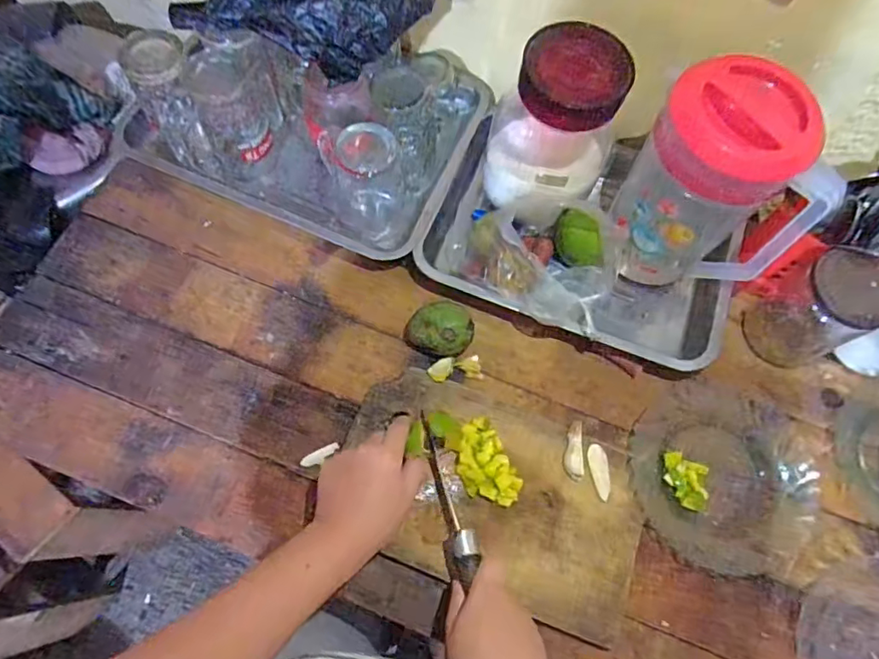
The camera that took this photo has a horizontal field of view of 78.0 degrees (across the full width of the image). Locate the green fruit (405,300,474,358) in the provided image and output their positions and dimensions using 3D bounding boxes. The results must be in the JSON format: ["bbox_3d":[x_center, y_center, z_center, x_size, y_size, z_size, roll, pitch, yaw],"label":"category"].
[{"bbox_3d":[0.000,0.002,0.580,0.068,0.052,0.053,19,71,5],"label":"green fruit"}]

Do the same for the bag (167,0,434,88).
[{"bbox_3d":[-0.138,-0.333,0.547,0.241,0.059,0.121,20,69,3],"label":"bag"}]

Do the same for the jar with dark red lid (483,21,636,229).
[{"bbox_3d":[0.110,-0.201,0.550,0.113,0.161,0.114,1,69,-4],"label":"jar with dark red lid"}]

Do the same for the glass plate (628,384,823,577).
[{"bbox_3d":[0.288,0.145,0.549,0.180,0.019,0.178,0,70,-1],"label":"glass plate"}]

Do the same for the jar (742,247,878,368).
[{"bbox_3d":[0.387,-0.019,0.557,0.080,0.115,0.081,0,70,-1],"label":"jar"}]

